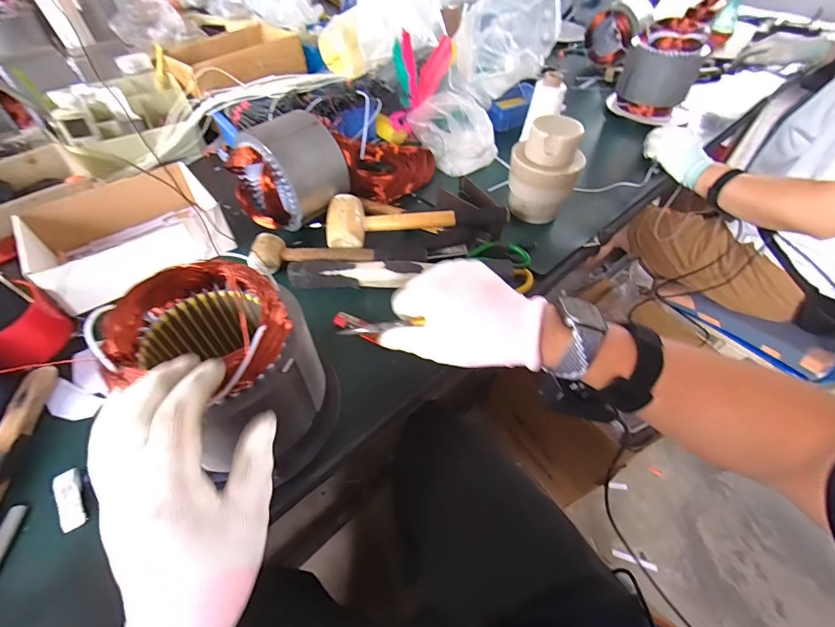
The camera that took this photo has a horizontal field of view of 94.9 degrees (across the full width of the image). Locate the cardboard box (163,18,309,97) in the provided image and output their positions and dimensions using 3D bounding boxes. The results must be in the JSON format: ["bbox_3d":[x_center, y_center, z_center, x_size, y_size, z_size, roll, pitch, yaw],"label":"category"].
[{"bbox_3d":[-0.394,-0.571,0.862,0.178,0.067,0.302,28,56,20],"label":"cardboard box"}]

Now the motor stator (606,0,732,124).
[{"bbox_3d":[0.575,-0.575,0.898,0.172,0.182,0.157,22,54,16],"label":"motor stator"}]

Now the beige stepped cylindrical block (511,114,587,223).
[{"bbox_3d":[0.206,-0.234,0.625,0.104,0.139,0.089,16,52,11],"label":"beige stepped cylindrical block"}]

